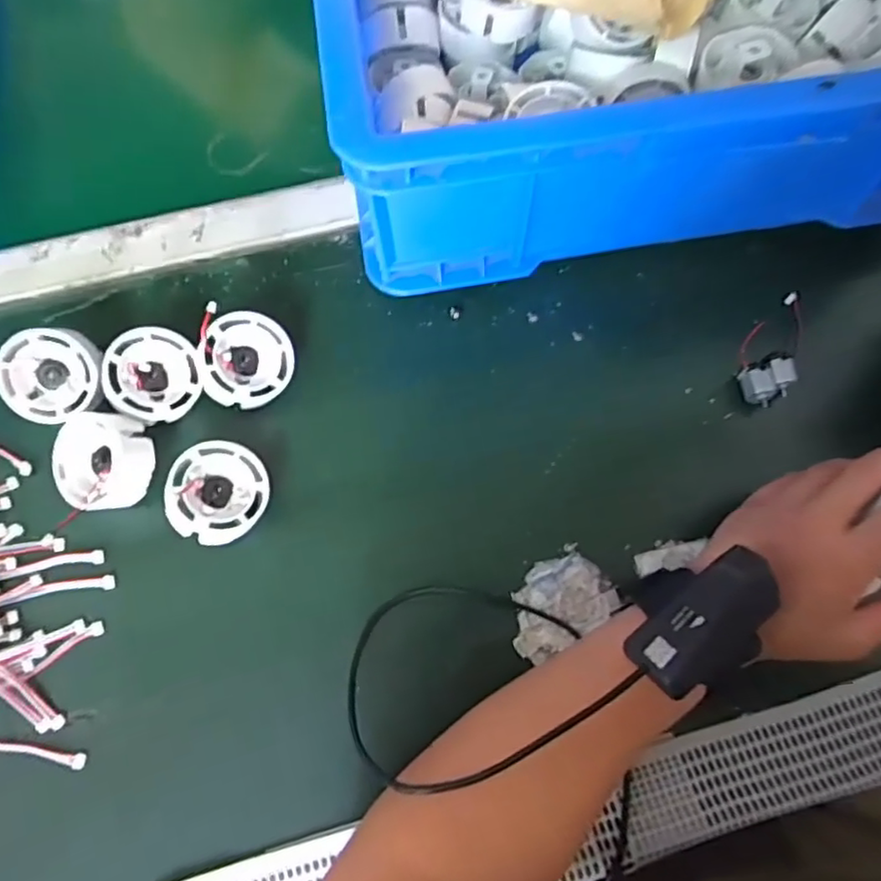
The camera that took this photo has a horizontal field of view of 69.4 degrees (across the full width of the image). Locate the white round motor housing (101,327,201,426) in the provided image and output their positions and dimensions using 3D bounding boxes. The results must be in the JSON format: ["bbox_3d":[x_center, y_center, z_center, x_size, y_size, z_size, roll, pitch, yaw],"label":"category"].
[{"bbox_3d":[-0.174,-0.039,0.382,0.050,0.018,0.054,6,79,-34],"label":"white round motor housing"}]

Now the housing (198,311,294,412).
[{"bbox_3d":[-0.118,-0.049,0.389,0.052,0.018,0.056,-1,92,-23],"label":"housing"}]

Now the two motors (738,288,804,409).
[{"bbox_3d":[0.218,-0.064,0.417,0.033,0.023,0.090,22,70,7],"label":"two motors"}]

